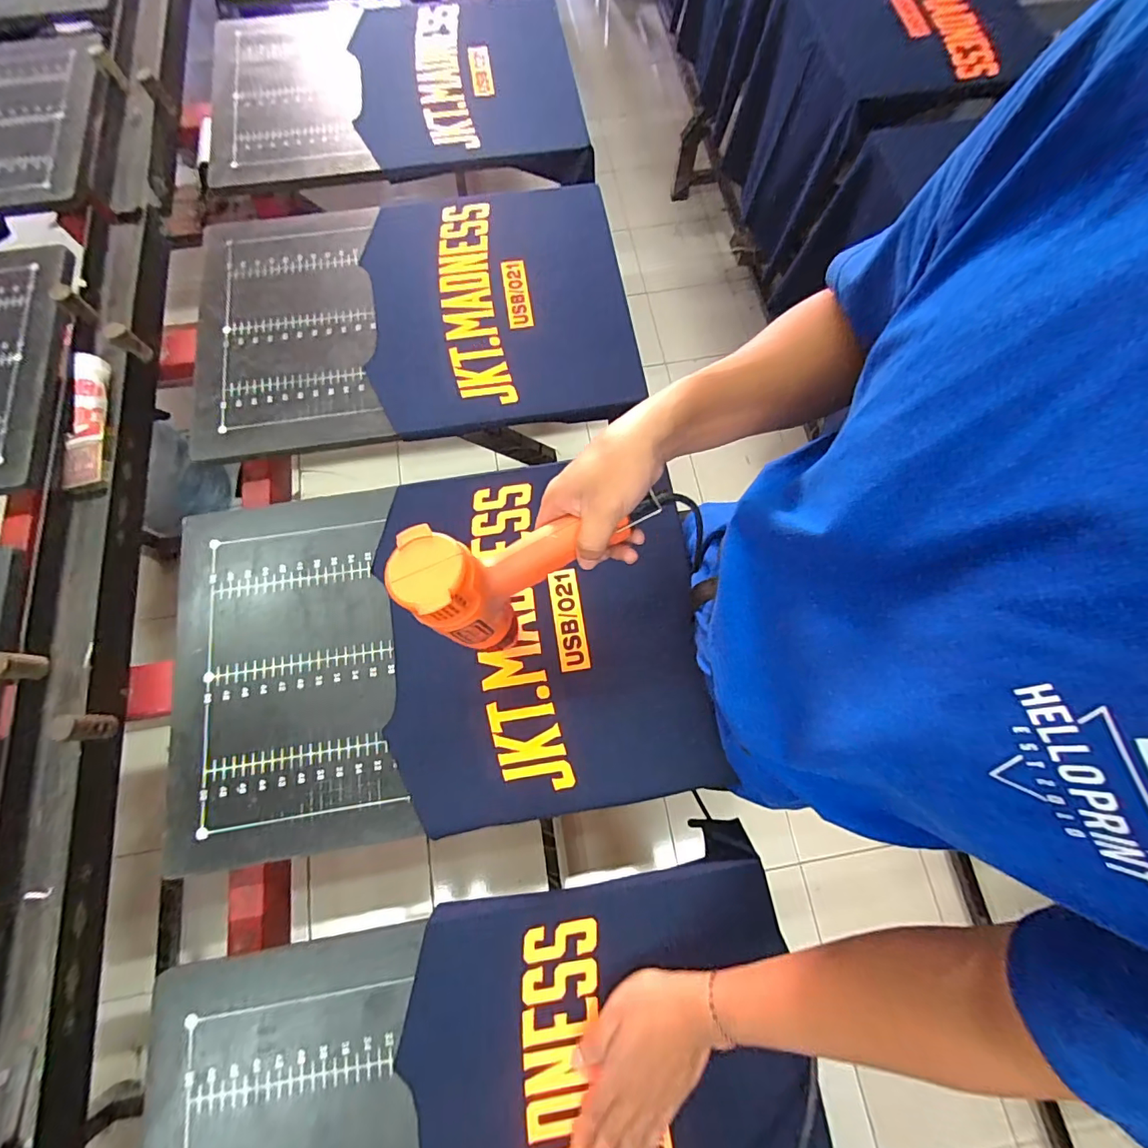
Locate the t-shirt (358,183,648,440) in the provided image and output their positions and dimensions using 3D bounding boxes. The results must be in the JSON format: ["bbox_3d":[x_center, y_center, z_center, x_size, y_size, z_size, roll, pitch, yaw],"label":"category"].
[{"bbox_3d":[-0.108,-0.398,0.704,0.346,0.027,0.400,-8,73,-2],"label":"t-shirt"}]

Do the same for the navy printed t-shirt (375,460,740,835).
[{"bbox_3d":[-0.035,0.058,0.570,0.346,0.013,0.392,-9,73,-2],"label":"navy printed t-shirt"}]

